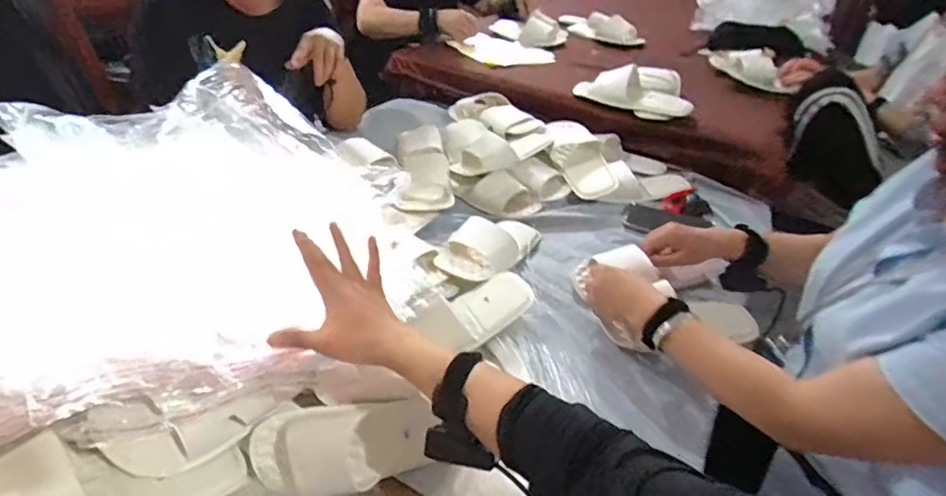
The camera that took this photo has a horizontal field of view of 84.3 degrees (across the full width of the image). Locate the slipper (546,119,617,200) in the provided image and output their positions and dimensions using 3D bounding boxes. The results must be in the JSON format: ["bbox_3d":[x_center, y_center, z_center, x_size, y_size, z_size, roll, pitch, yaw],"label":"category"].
[{"bbox_3d":[0.220,-0.192,1.092,0.088,0.056,0.247,-8,52,-14],"label":"slipper"}]

